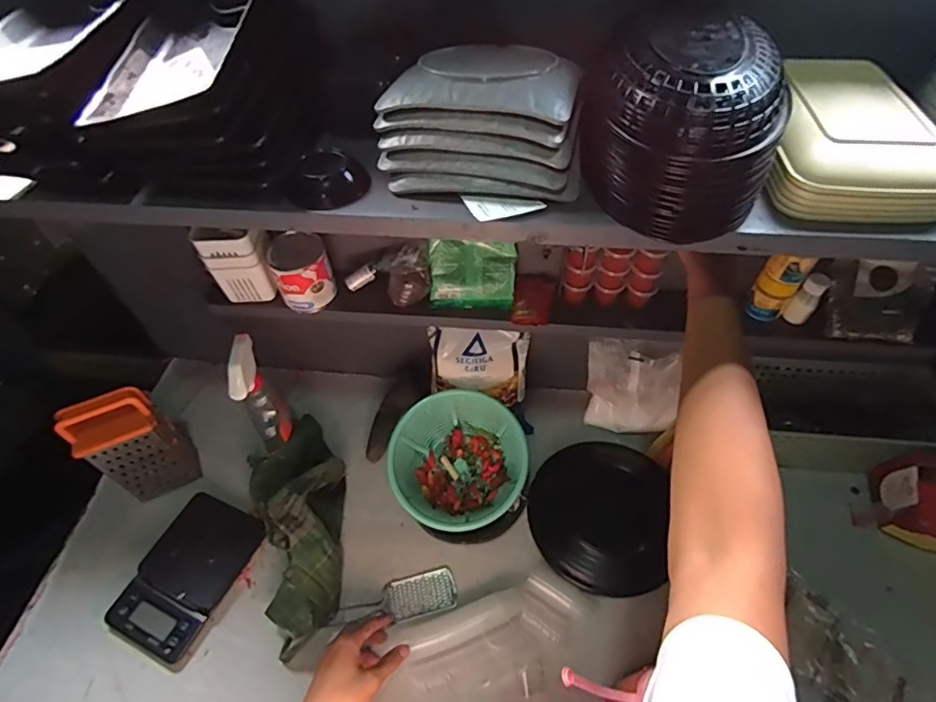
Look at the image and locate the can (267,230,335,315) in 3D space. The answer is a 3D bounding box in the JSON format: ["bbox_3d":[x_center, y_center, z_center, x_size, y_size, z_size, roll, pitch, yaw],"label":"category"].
[{"bbox_3d":[-0.216,-0.103,0.684,0.067,0.084,0.065,-1,52,2],"label":"can"}]

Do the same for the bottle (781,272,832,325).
[{"bbox_3d":[0.413,-0.063,0.634,0.030,0.064,0.026,-38,59,-24],"label":"bottle"}]

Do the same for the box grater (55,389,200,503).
[{"bbox_3d":[-0.478,0.137,0.752,0.098,0.205,0.058,-21,54,-14],"label":"box grater"}]

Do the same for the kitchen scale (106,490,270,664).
[{"bbox_3d":[-0.391,0.309,0.731,0.124,0.038,0.194,21,55,18],"label":"kitchen scale"}]

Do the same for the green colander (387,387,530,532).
[{"bbox_3d":[-0.012,0.169,0.769,0.188,0.111,0.190,-1,52,2],"label":"green colander"}]

